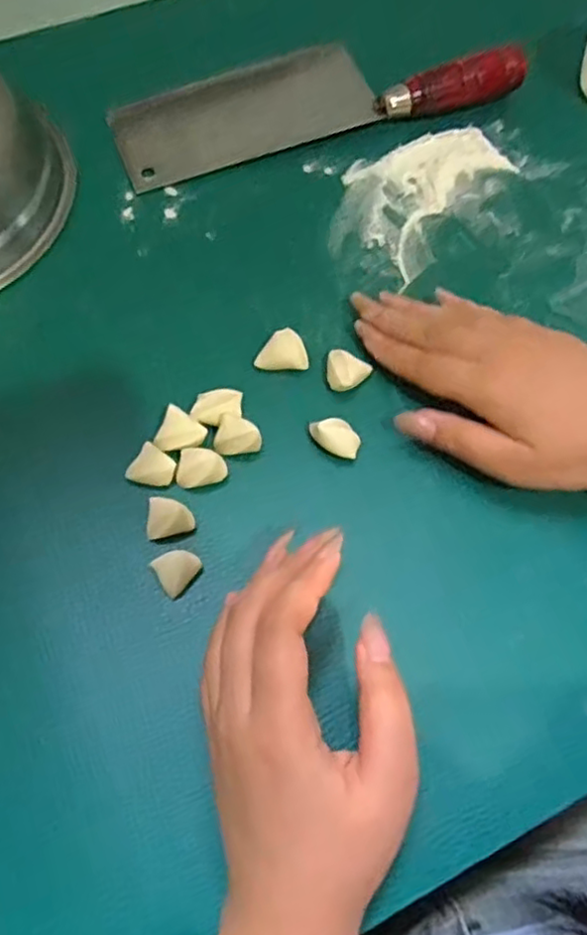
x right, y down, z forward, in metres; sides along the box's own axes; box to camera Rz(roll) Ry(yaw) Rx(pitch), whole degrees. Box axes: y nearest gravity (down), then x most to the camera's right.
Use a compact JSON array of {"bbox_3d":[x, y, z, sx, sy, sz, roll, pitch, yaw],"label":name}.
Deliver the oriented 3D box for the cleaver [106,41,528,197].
[{"bbox_3d":[0.014,-0.259,0.451,0.272,0.031,0.080,-16,70,-9],"label":"cleaver"}]

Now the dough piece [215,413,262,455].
[{"bbox_3d":[-0.030,-0.017,0.359,0.024,0.012,0.020,8,68,0],"label":"dough piece"}]

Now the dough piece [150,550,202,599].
[{"bbox_3d":[-0.058,0.052,0.333,0.021,0.014,0.020,-37,74,-16],"label":"dough piece"}]

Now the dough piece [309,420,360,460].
[{"bbox_3d":[0.023,-0.017,0.362,0.029,0.014,0.018,22,68,6],"label":"dough piece"}]

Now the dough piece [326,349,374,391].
[{"bbox_3d":[0.029,-0.055,0.378,0.024,0.010,0.024,1,68,-3],"label":"dough piece"}]

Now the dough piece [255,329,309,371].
[{"bbox_3d":[-0.006,-0.068,0.382,0.029,0.011,0.022,5,68,-1],"label":"dough piece"}]

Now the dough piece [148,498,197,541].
[{"bbox_3d":[-0.065,0.025,0.345,0.024,0.007,0.021,-11,69,-8],"label":"dough piece"}]

